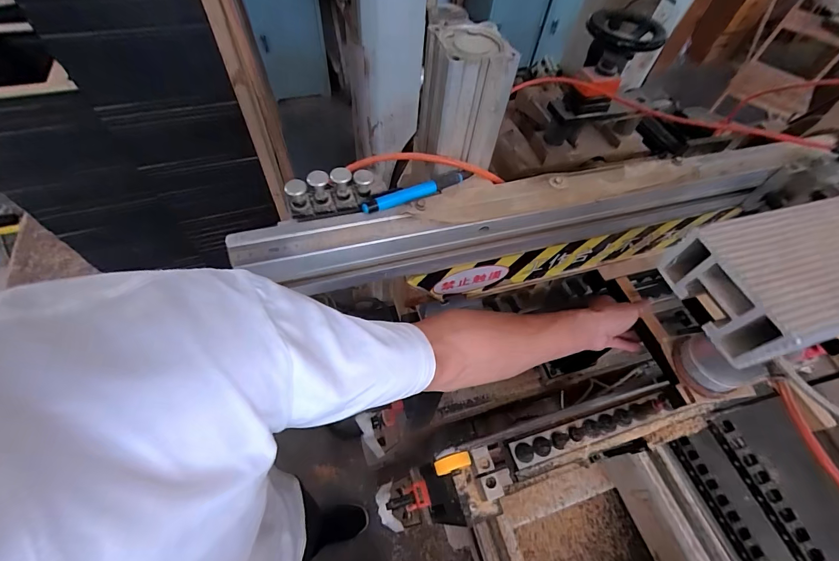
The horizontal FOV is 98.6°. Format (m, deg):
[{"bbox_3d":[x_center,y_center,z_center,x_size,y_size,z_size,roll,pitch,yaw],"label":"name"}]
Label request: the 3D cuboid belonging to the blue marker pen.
[{"bbox_3d":[0.000,-0.093,0.370,0.123,0.015,0.015,-25,62,-19],"label":"blue marker pen"}]

